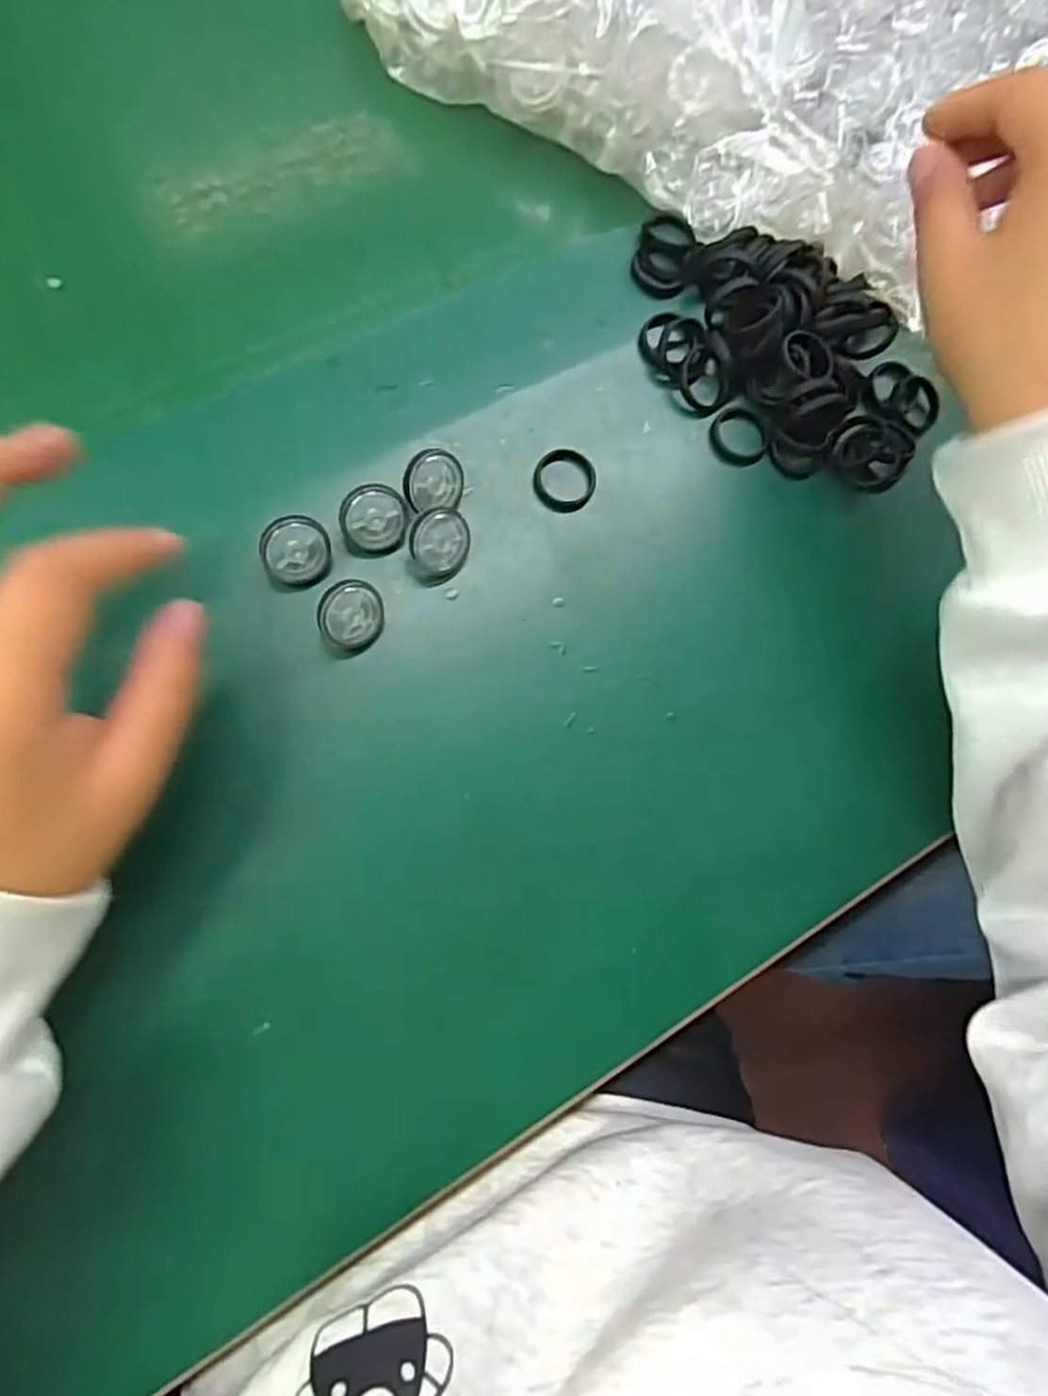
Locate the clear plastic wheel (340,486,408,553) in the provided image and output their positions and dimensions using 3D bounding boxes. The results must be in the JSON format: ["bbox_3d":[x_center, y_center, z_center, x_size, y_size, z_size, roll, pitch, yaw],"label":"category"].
[{"bbox_3d":[-0.057,-0.068,0.278,0.024,0.011,0.024,0,85,-4],"label":"clear plastic wheel"}]

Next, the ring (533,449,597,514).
[{"bbox_3d":[0.017,-0.090,0.300,0.026,0.004,0.026,2,79,-9],"label":"ring"}]

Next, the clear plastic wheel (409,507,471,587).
[{"bbox_3d":[-0.033,-0.059,0.279,0.024,0.009,0.027,36,91,-20],"label":"clear plastic wheel"}]

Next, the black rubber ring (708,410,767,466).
[{"bbox_3d":[0.093,-0.113,0.317,0.025,0.004,0.025,2,79,-9],"label":"black rubber ring"}]

